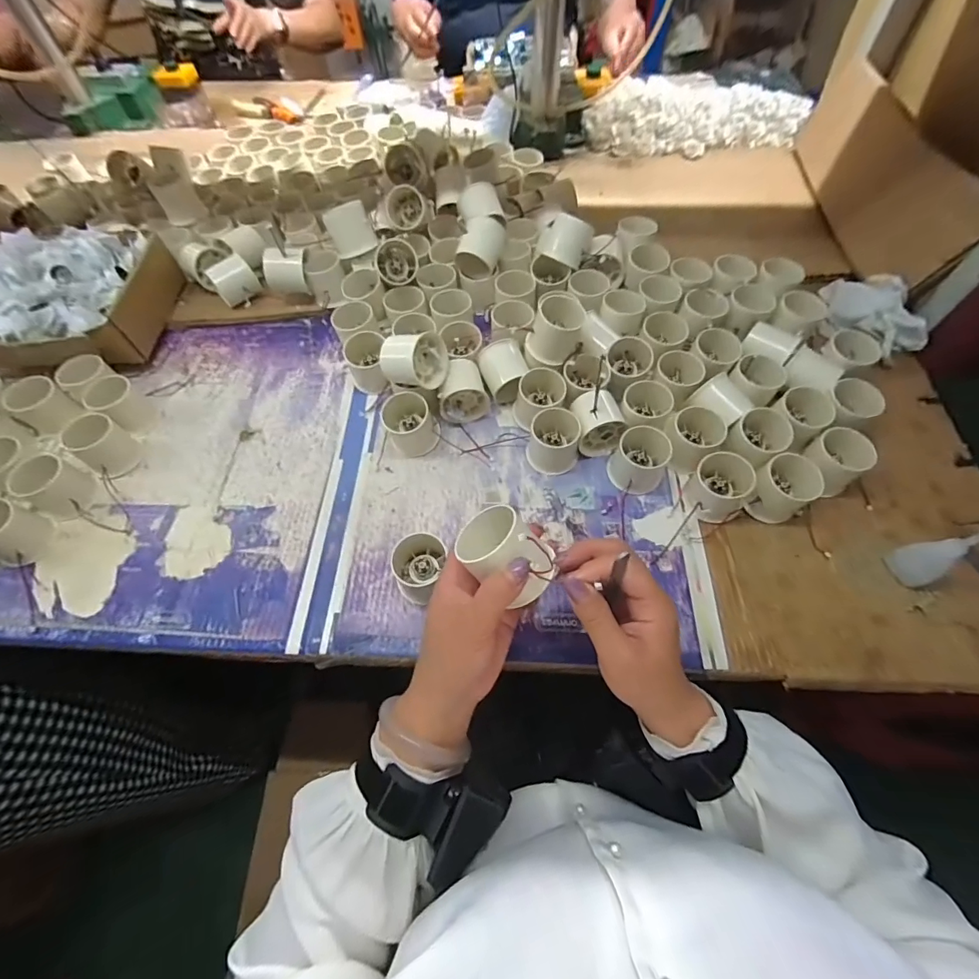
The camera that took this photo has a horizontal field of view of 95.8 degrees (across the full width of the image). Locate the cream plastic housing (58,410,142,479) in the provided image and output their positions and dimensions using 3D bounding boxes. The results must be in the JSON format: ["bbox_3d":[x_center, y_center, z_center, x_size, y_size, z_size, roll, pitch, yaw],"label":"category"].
[{"bbox_3d":[-0.428,-0.049,0.488,0.047,0.054,0.053,32,68,18],"label":"cream plastic housing"}]

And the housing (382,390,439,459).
[{"bbox_3d":[-0.087,-0.072,0.495,0.054,0.047,0.052,-27,64,-12],"label":"housing"}]

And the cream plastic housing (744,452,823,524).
[{"bbox_3d":[0.287,0.001,0.436,0.054,0.050,0.050,-1,60,3],"label":"cream plastic housing"}]

